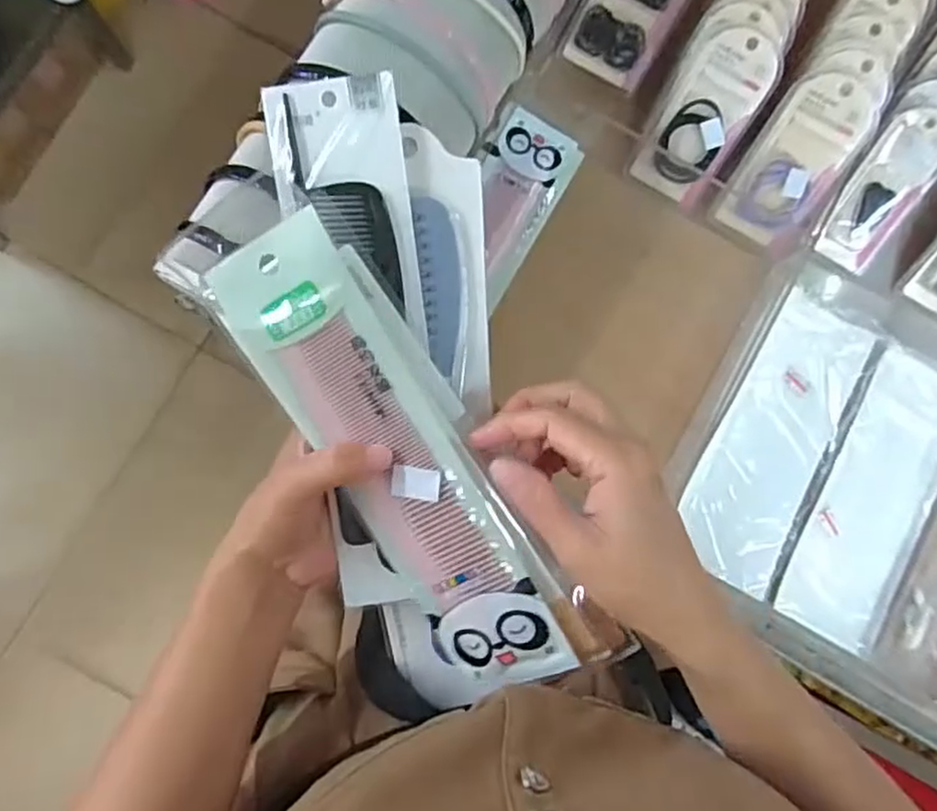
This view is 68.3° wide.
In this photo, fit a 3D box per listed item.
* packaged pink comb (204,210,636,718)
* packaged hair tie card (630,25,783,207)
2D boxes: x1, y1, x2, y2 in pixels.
[{"bbox_3d":[-0.028,0.034,0.340,0.078,0.025,0.252,-34,99,14],"label":"packaged pink comb"},{"bbox_3d":[0.201,-0.244,0.585,0.068,0.025,0.141,31,120,0],"label":"packaged hair tie card"}]

